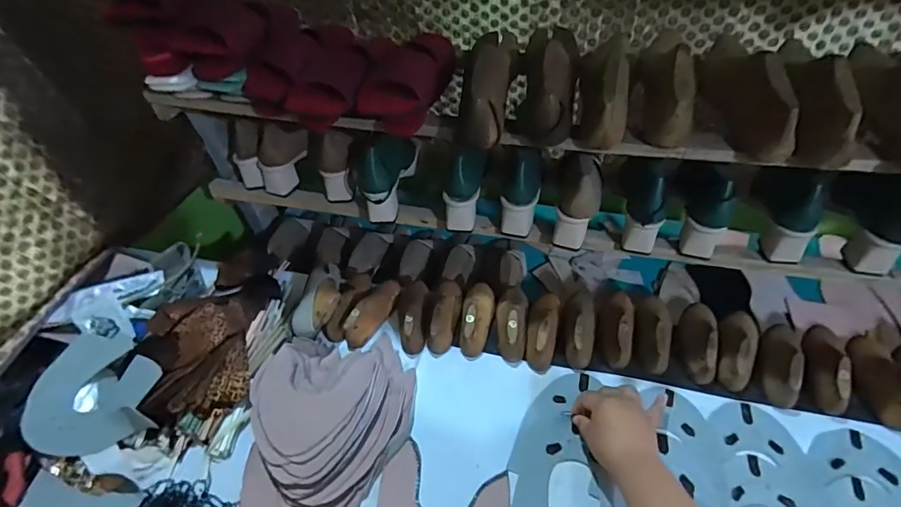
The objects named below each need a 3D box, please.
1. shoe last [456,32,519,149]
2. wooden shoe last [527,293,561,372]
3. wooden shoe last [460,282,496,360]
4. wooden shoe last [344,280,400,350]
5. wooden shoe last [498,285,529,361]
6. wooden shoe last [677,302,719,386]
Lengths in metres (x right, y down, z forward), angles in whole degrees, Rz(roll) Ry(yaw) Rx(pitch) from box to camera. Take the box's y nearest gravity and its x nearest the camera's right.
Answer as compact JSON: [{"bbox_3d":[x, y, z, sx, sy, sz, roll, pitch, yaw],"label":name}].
[{"bbox_3d":[0.051,-0.231,0.631,0.063,0.079,0.190,10,66,15],"label":"shoe last"},{"bbox_3d":[0.145,0.109,0.735,0.043,0.051,0.135,7,49,13],"label":"wooden shoe last"},{"bbox_3d":[0.044,0.097,0.766,0.050,0.057,0.136,2,48,9],"label":"wooden shoe last"},{"bbox_3d":[-0.131,0.090,0.788,0.046,0.051,0.140,16,52,20],"label":"wooden shoe last"},{"bbox_3d":[0.096,0.102,0.752,0.051,0.056,0.136,5,49,11],"label":"wooden shoe last"},{"bbox_3d":[0.371,0.124,0.708,0.050,0.053,0.137,9,50,14],"label":"wooden shoe last"}]

